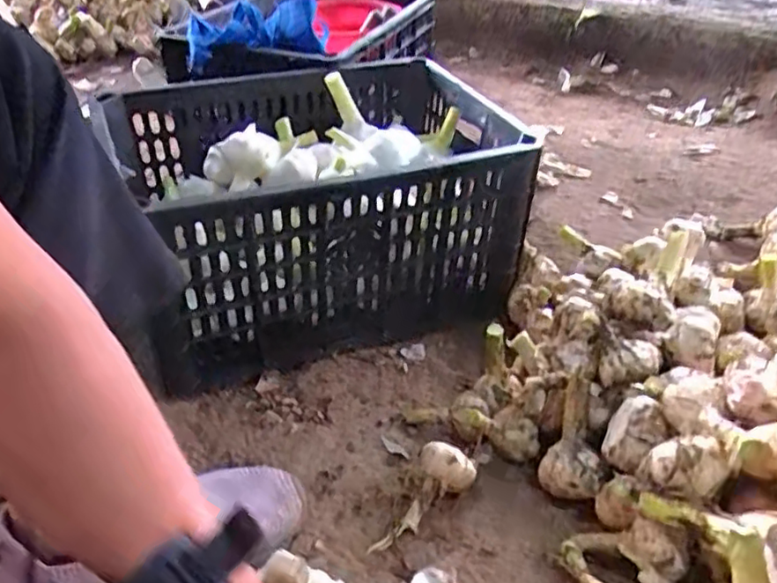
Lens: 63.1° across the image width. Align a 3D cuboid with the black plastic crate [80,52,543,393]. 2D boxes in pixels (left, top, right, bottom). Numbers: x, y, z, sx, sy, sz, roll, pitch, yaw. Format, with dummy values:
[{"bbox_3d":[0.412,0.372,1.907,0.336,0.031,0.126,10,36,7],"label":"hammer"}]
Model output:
[{"bbox_3d":[-0.078,-0.116,0.758,0.390,0.205,0.317,-18,40,-16],"label":"black plastic crate"}]

